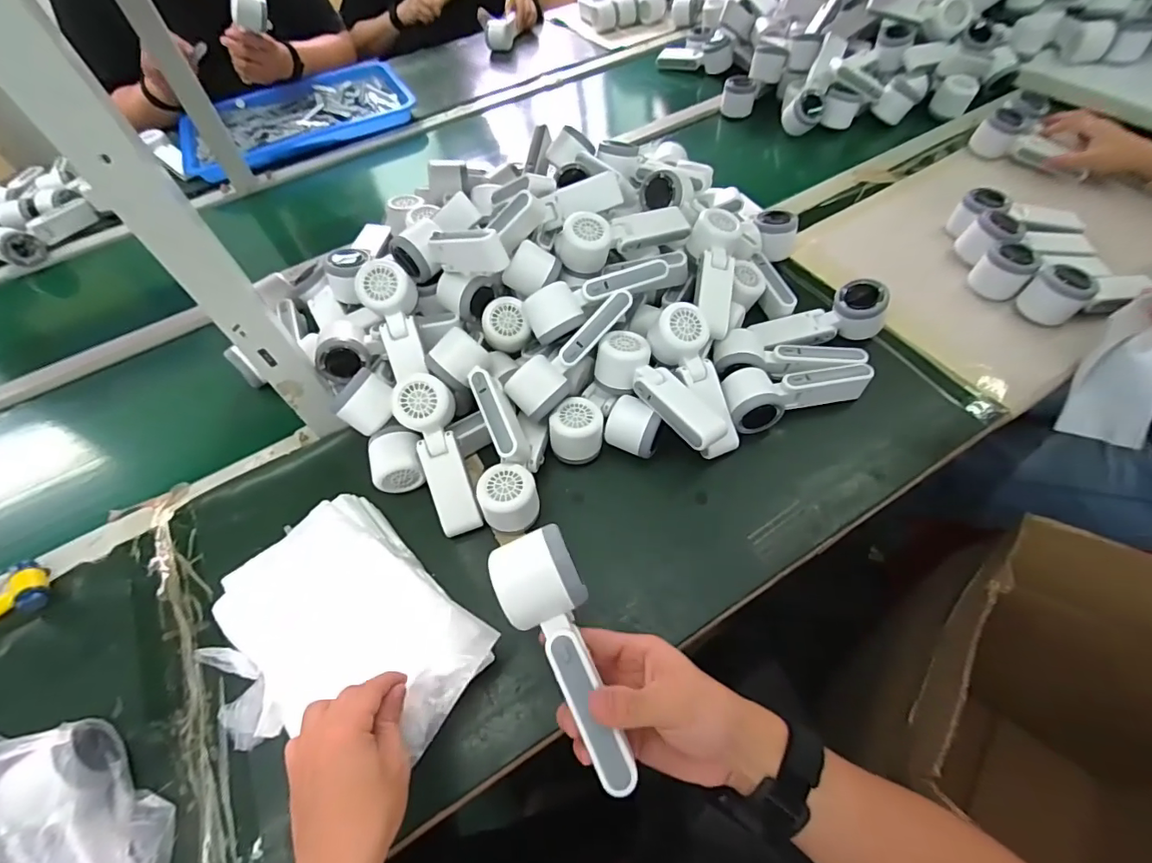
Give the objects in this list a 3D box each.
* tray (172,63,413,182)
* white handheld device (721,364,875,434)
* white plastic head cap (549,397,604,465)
[{"bbox_3d":[-0.597,-0.676,1.108,0.484,0.069,0.321,-29,58,-14],"label":"tray"},{"bbox_3d":[0.239,-0.048,0.566,0.165,0.045,0.064,-18,56,-7],"label":"white handheld device"},{"bbox_3d":[0.001,0.000,0.560,0.056,0.054,0.055,-3,56,4],"label":"white plastic head cap"}]

